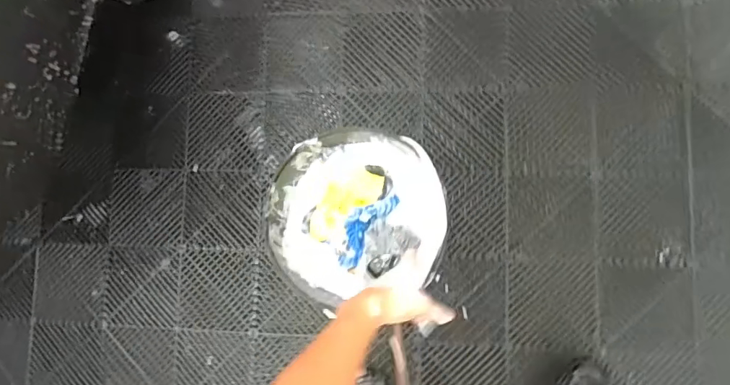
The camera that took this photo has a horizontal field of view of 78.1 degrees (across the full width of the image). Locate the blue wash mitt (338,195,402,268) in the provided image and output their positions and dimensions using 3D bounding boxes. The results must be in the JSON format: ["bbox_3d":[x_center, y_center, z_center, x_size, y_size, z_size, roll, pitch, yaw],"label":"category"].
[{"bbox_3d":[-0.006,0.062,0.813,0.061,0.034,0.157,33,90,7],"label":"blue wash mitt"}]

